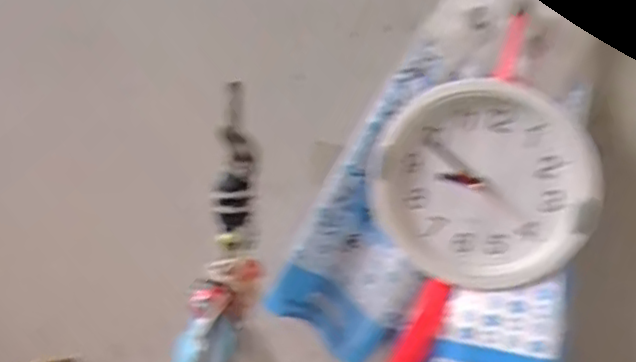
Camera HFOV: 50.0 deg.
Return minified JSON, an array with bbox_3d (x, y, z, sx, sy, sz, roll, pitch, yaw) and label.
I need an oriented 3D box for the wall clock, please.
[{"bbox_3d":[0.124,0.004,0.515,0.154,0.152,0.025,6,14,19],"label":"wall clock"}]

